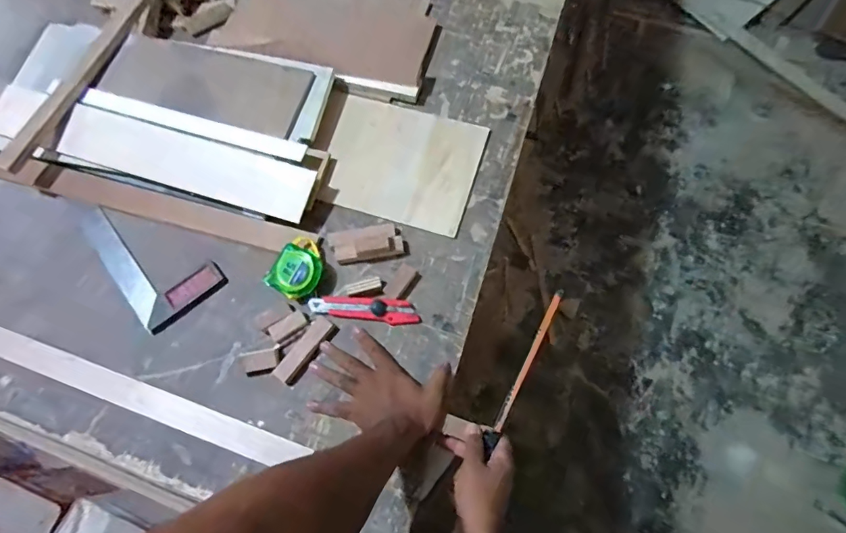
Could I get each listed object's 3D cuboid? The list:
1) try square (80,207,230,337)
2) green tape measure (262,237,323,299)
[{"bbox_3d":[-0.405,-0.019,0.656,0.126,0.015,0.222,-38,73,-15],"label":"try square"},{"bbox_3d":[-0.175,0.000,0.624,0.067,0.030,0.087,30,70,11],"label":"green tape measure"}]

